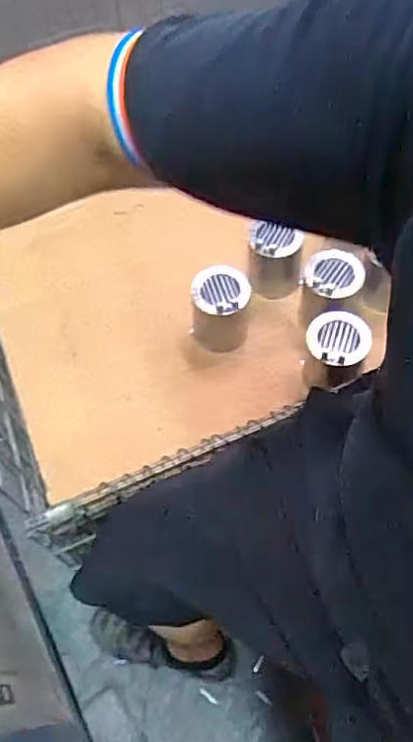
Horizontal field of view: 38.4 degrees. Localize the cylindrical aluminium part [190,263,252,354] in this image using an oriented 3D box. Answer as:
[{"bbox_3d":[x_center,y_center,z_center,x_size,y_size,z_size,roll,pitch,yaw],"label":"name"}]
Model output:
[{"bbox_3d":[0.023,-0.091,0.921,0.092,0.117,0.082,-17,62,-5],"label":"cylindrical aluminium part"}]

